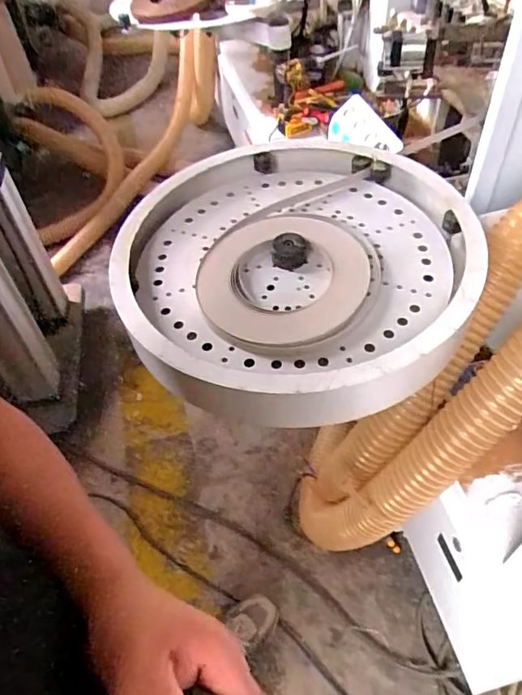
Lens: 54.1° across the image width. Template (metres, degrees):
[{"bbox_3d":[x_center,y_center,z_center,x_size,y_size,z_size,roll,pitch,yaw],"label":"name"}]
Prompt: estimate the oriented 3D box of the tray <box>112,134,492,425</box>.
[{"bbox_3d":[0.054,-0.157,0.934,0.621,0.103,0.627,-2,50,3],"label":"tray"}]

